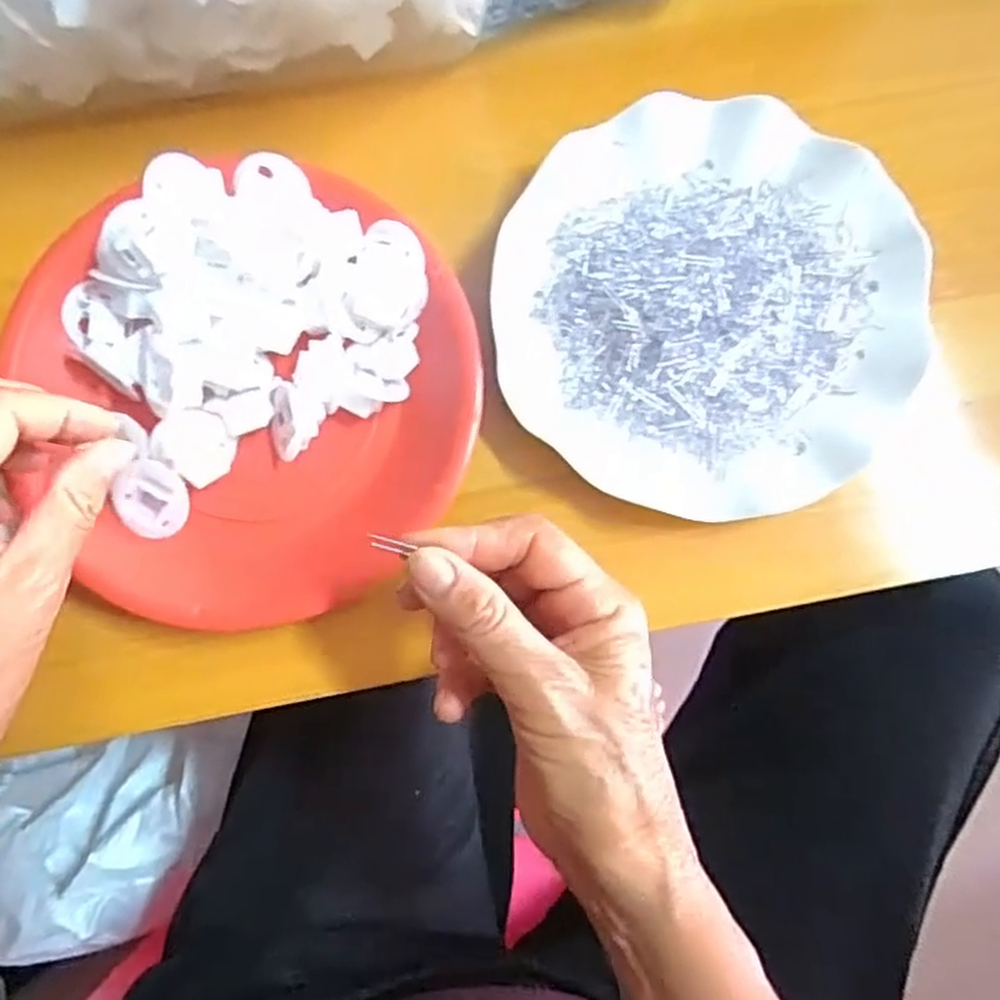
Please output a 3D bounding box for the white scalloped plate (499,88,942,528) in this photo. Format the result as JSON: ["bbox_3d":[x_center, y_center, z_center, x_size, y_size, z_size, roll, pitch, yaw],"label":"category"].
[{"bbox_3d":[0.091,-0.086,0.329,0.178,0.023,0.179,2,82,-1],"label":"white scalloped plate"}]

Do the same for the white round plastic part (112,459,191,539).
[{"bbox_3d":[-0.144,0.000,0.311,0.029,0.013,0.029,0,82,-2],"label":"white round plastic part"}]

